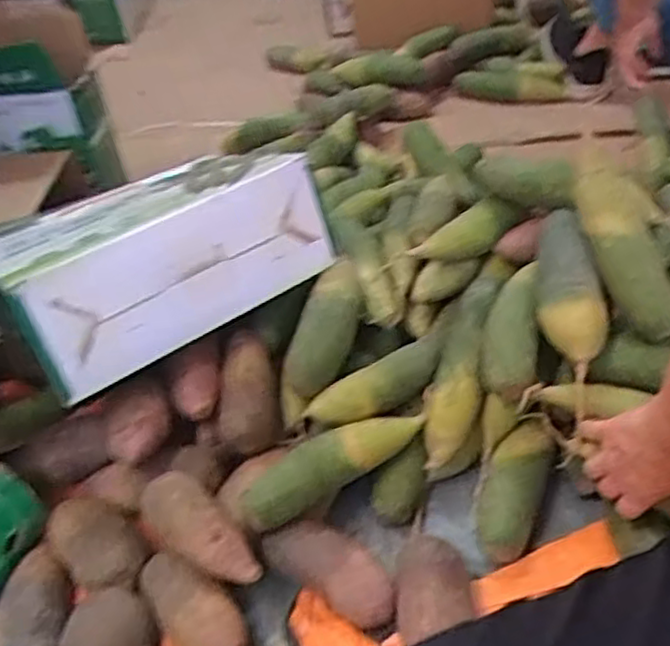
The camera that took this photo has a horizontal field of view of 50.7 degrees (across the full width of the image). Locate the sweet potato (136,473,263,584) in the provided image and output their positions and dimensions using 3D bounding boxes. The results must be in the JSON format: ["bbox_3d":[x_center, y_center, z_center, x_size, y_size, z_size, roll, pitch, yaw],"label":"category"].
[{"bbox_3d":[-0.128,0.198,0.680,0.141,0.044,0.061,34,53,16],"label":"sweet potato"}]

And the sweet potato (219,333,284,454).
[{"bbox_3d":[-0.097,0.075,0.798,0.064,0.070,0.142,-6,56,0],"label":"sweet potato"}]

